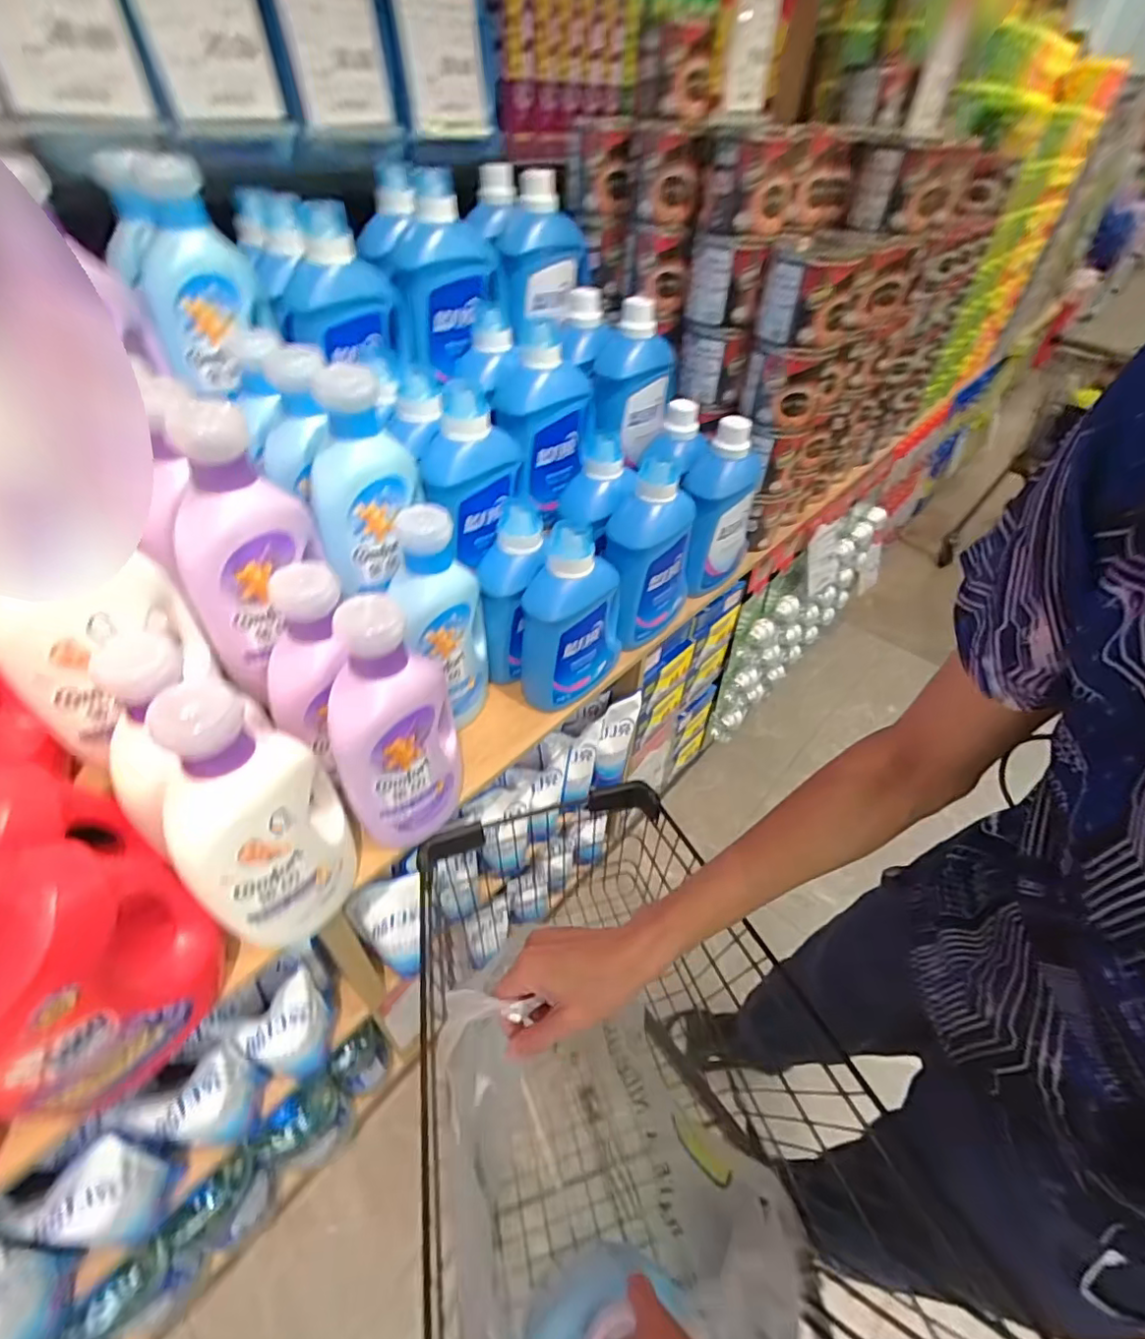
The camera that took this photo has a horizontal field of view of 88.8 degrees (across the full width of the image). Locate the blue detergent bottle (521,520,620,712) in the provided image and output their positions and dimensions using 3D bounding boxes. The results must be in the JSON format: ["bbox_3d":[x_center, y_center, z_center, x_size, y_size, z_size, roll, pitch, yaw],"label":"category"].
[{"bbox_3d":[-0.002,-0.082,0.828,0.094,0.259,0.147,30,50,26],"label":"blue detergent bottle"}]

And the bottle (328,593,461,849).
[{"bbox_3d":[-0.190,0.065,0.628,0.142,0.319,0.087,-30,48,-29],"label":"bottle"}]

